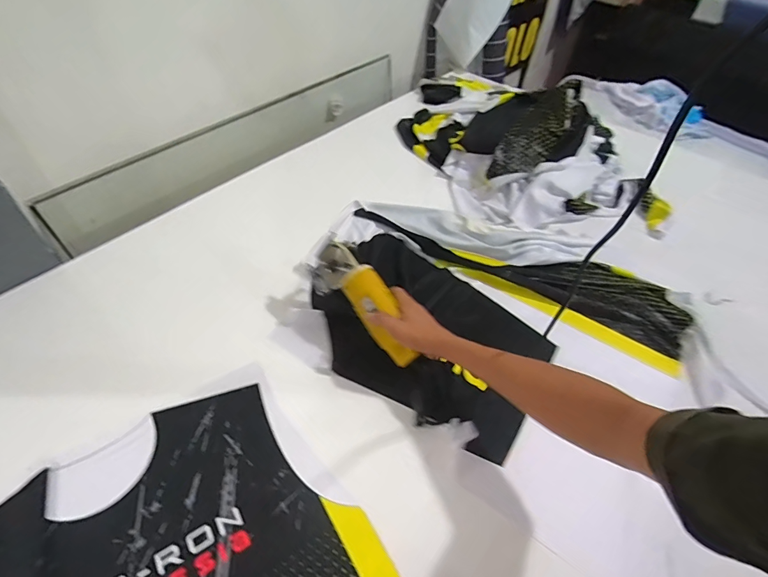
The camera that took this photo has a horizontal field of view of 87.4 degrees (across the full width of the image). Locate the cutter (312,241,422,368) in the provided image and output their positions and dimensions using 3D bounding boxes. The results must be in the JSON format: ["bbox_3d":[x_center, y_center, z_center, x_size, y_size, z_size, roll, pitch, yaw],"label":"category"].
[{"bbox_3d":[-0.031,0.026,0.668,0.075,0.059,0.235,-30,73,-27],"label":"cutter"}]

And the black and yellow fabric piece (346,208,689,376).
[{"bbox_3d":[0.272,-0.058,0.841,0.667,0.018,0.173,25,51,18],"label":"black and yellow fabric piece"}]

